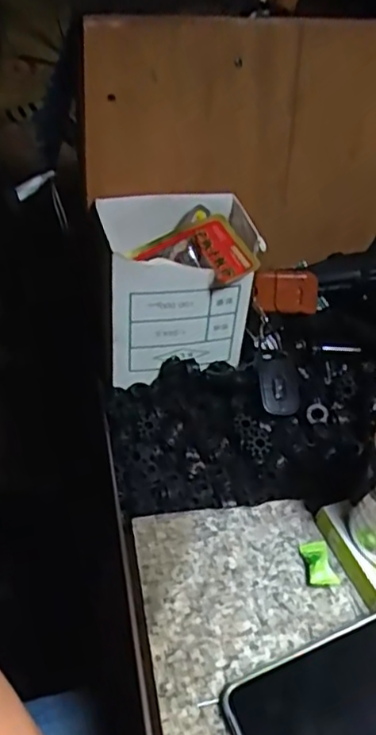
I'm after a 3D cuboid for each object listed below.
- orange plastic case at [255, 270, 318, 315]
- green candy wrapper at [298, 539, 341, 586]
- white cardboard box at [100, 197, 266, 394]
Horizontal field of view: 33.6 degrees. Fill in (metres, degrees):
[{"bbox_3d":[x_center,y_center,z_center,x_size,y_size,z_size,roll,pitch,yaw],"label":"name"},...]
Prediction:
[{"bbox_3d":[0.086,-0.068,0.545,0.053,0.032,0.025,8,40,4],"label":"orange plastic case"},{"bbox_3d":[0.088,0.130,0.415,0.021,0.013,0.033,-2,40,-7],"label":"green candy wrapper"},{"bbox_3d":[-0.008,-0.065,0.523,0.132,0.127,0.095,1,40,-4],"label":"white cardboard box"}]

